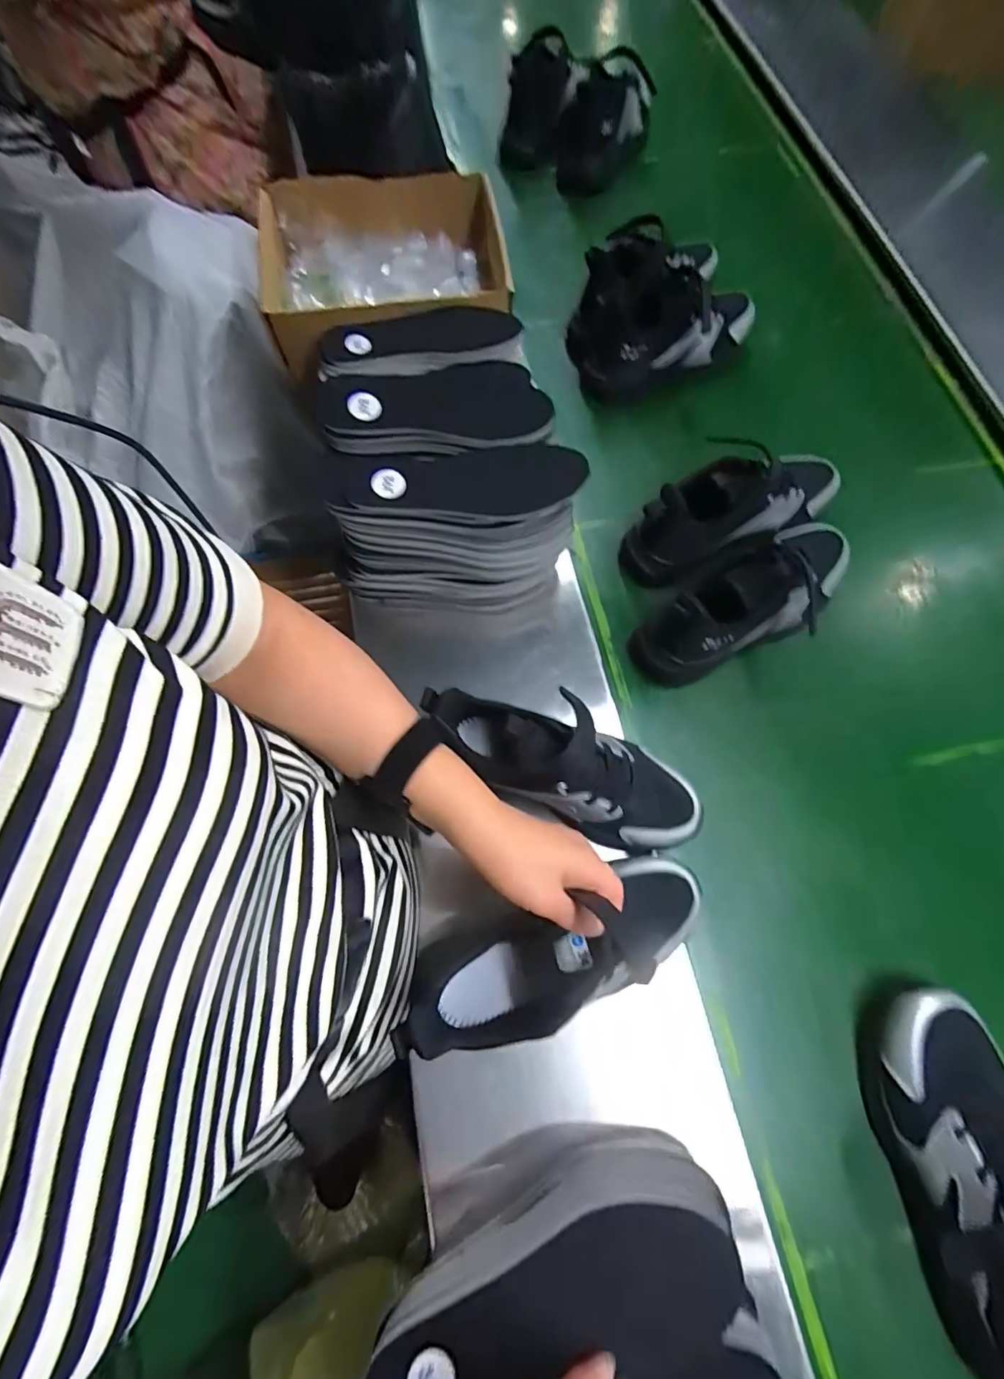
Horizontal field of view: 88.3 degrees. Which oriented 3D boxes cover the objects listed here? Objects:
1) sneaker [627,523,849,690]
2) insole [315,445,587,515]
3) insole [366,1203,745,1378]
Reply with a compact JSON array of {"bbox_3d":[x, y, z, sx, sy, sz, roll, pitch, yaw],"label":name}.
[{"bbox_3d":[0.254,-0.090,0.520,0.235,0.115,0.087,-30,74,-10],"label":"sneaker"},{"bbox_3d":[-0.034,-0.183,0.444,0.211,0.012,0.075,1,69,1],"label":"insole"},{"bbox_3d":[0.032,0.377,0.306,0.224,0.021,0.080,-15,72,-5],"label":"insole"}]

